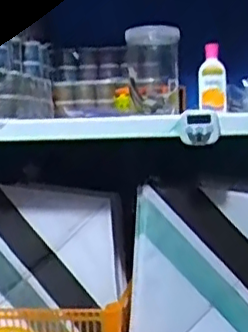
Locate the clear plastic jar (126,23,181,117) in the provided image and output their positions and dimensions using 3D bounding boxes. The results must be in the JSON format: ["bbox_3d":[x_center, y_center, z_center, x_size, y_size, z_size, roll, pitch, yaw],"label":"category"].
[{"bbox_3d":[0.052,-0.175,1.117,0.095,0.158,0.109,-2,4,2],"label":"clear plastic jar"}]

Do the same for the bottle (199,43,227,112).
[{"bbox_3d":[0.161,-0.162,1.121,0.048,0.119,0.054,-2,4,7],"label":"bottle"}]

